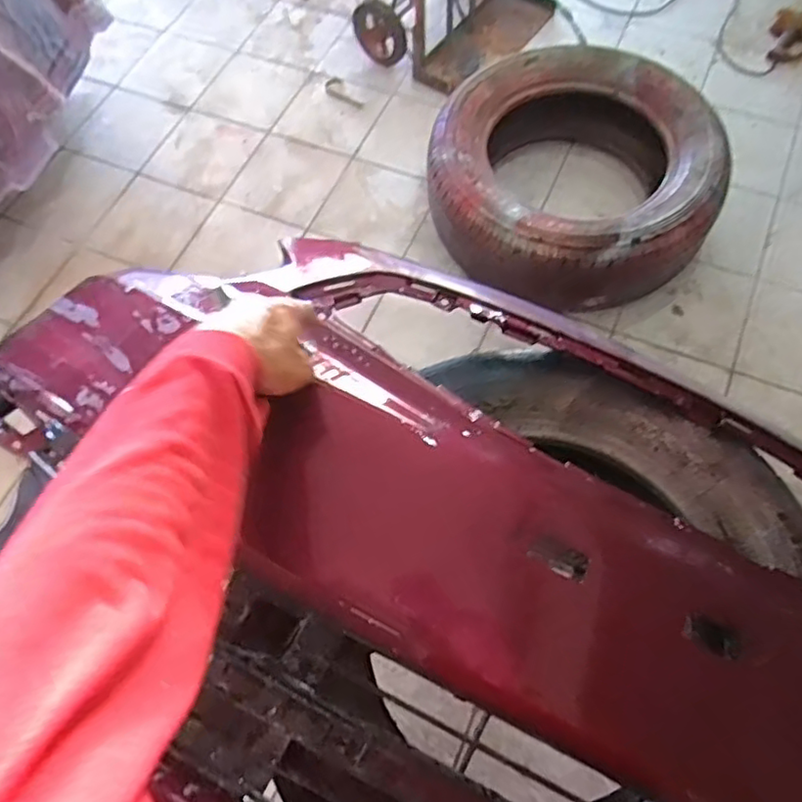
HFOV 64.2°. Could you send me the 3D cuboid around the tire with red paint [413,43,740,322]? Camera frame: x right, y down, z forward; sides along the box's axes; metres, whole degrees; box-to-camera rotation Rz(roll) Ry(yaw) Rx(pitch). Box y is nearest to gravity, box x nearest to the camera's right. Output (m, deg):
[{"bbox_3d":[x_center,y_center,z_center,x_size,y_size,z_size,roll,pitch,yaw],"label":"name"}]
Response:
[{"bbox_3d":[0.413,-0.580,1.615,0.666,0.241,0.686,-1,64,3],"label":"tire with red paint"}]

